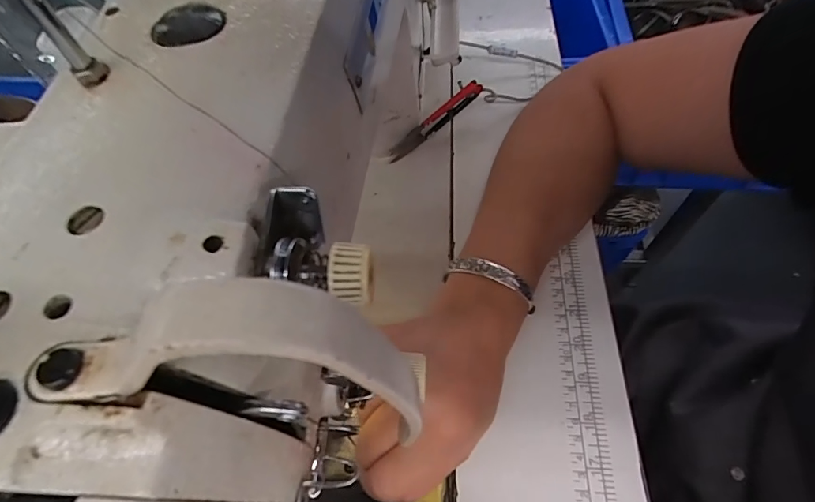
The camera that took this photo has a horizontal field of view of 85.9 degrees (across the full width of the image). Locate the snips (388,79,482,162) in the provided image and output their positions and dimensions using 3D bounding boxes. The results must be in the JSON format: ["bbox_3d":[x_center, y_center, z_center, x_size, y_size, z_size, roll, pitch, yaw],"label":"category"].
[{"bbox_3d":[0.025,-0.121,0.401,0.105,0.022,0.010,-41,64,-4],"label":"snips"}]

